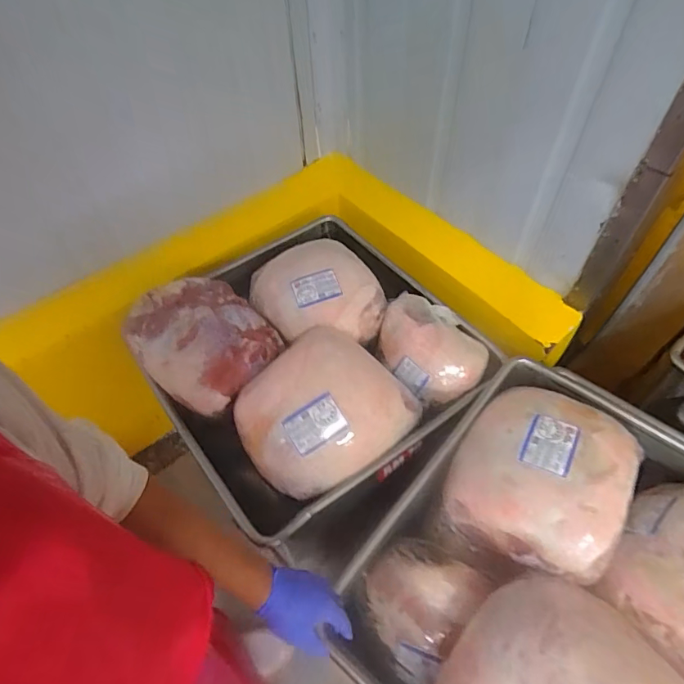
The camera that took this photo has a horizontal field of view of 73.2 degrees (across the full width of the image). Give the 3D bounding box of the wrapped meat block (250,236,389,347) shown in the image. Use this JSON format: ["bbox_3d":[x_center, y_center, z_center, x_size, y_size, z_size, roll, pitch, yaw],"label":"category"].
[{"bbox_3d":[-0.058,-0.118,1.079,0.278,0.129,0.277,-27,57,-17],"label":"wrapped meat block"}]

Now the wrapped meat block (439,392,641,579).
[{"bbox_3d":[0.342,0.213,0.804,0.261,0.133,0.321,25,58,20],"label":"wrapped meat block"}]

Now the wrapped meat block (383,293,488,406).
[{"bbox_3d":[0.192,0.009,1.019,0.176,0.113,0.248,-23,56,-14],"label":"wrapped meat block"}]

